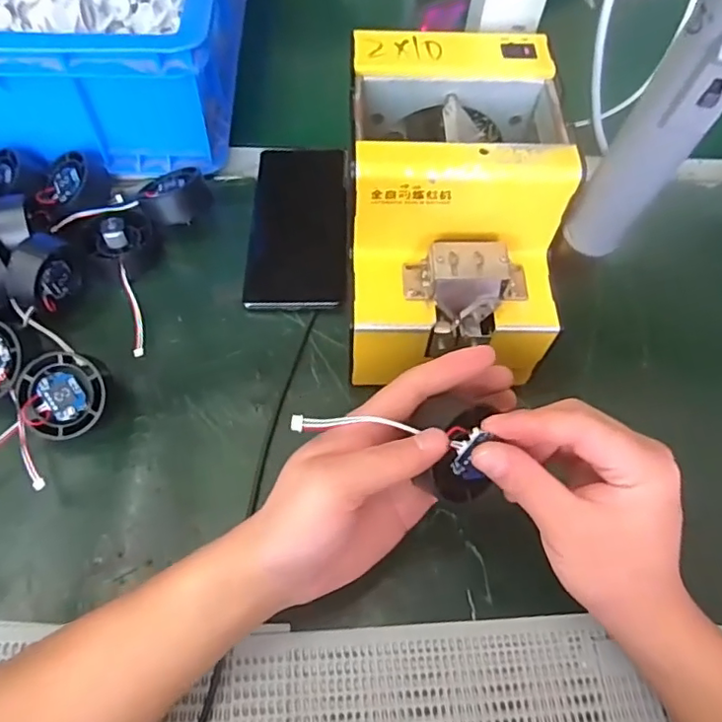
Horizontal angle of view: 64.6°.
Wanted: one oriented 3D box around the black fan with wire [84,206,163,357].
[{"bbox_3d":[-0.175,-0.060,0.428,0.051,0.032,0.121,-9,75,-9],"label":"black fan with wire"}]

